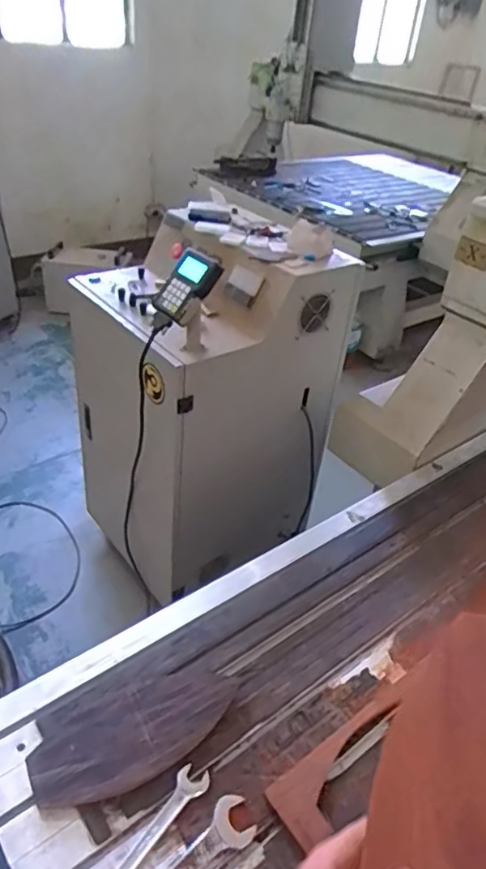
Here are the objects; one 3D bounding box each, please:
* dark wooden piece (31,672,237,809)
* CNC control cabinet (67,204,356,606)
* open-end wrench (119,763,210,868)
[{"bbox_3d":[-0.141,0.402,0.780,0.278,0.019,0.118,-18,42,-29],"label":"dark wooden piece"},{"bbox_3d":[-0.123,-0.128,1.706,0.582,0.919,0.582,-23,44,-29],"label":"CNC control cabinet"},{"bbox_3d":[-0.110,0.479,0.687,0.037,0.013,0.189,26,40,26],"label":"open-end wrench"}]

